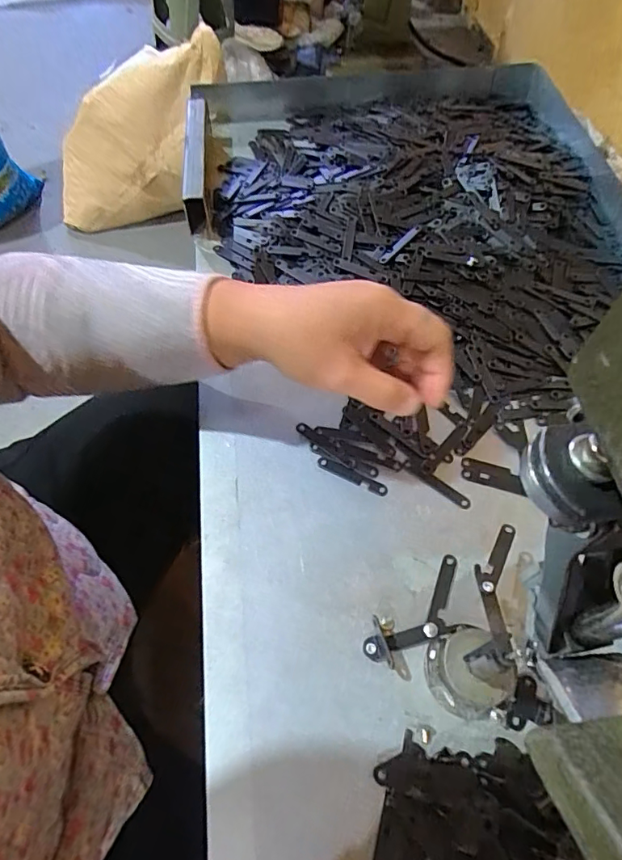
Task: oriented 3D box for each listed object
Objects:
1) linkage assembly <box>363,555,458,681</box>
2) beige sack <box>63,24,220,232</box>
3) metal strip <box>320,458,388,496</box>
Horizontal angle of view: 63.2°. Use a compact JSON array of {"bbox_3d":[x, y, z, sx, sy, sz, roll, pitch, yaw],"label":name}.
[{"bbox_3d":[0.067,0.110,0.300,0.079,0.010,0.034,-37,66,-21],"label":"linkage assembly"},{"bbox_3d":[-0.523,-0.833,1.507,0.274,0.702,0.209,15,48,-46],"label":"beige sack"},{"bbox_3d":[0.029,0.032,0.351,0.051,0.004,0.008,24,61,13],"label":"metal strip"}]

